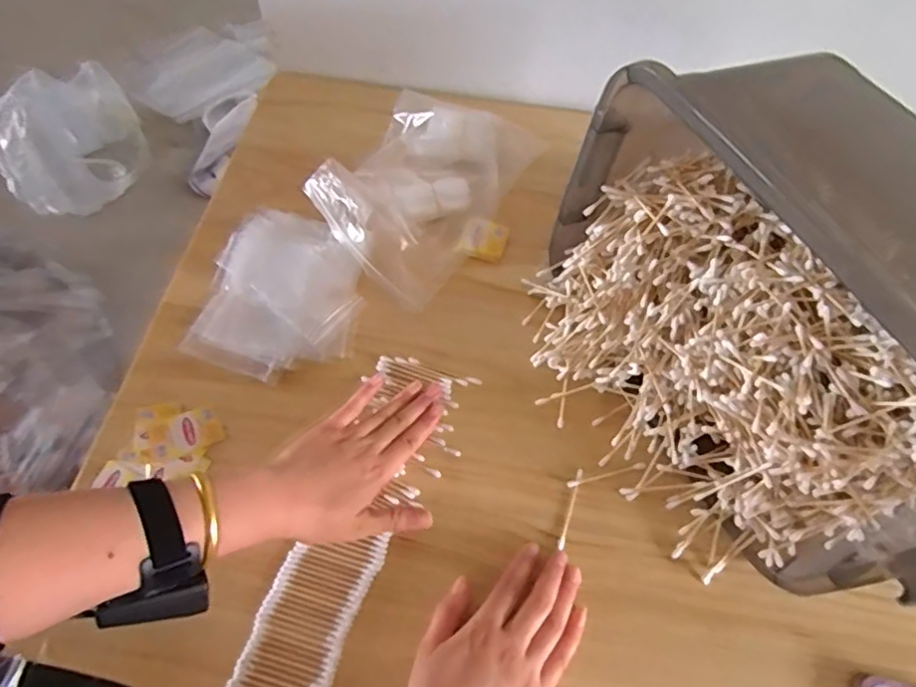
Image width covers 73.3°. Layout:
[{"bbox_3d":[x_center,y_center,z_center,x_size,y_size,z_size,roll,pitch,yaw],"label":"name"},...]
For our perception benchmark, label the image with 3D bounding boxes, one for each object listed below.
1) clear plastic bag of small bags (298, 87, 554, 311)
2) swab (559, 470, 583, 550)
[{"bbox_3d":[-0.042,-0.169,0.659,0.183,0.045,0.238,33,66,15],"label":"clear plastic bag of small bags"},{"bbox_3d":[0.096,0.138,0.520,0.005,0.004,0.067,18,63,7],"label":"swab"}]

